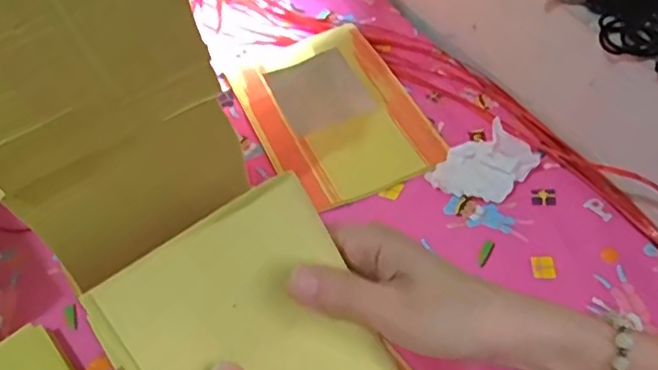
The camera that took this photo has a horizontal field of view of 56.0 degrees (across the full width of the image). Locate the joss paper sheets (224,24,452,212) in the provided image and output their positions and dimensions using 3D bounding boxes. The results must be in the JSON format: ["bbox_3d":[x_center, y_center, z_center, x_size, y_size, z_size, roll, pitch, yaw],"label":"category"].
[{"bbox_3d":[0.006,-0.074,0.631,0.159,0.012,0.221,-22,51,-12],"label":"joss paper sheets"}]

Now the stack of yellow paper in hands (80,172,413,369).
[{"bbox_3d":[-0.016,0.092,0.293,0.108,0.017,0.174,-35,98,-15],"label":"stack of yellow paper in hands"}]

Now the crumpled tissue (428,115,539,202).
[{"bbox_3d":[0.144,-0.018,0.562,0.093,0.022,0.060,-33,55,-22],"label":"crumpled tissue"}]

